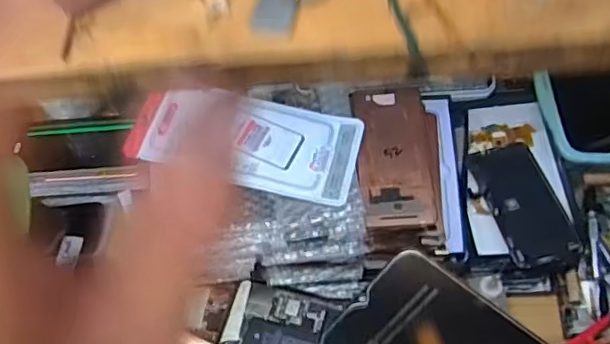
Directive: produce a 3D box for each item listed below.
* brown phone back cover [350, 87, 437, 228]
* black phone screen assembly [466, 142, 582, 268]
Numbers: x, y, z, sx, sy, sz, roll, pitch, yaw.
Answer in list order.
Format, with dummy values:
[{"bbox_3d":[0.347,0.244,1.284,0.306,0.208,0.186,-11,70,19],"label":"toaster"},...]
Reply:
[{"bbox_3d":[0.088,-0.016,0.558,0.071,0.009,0.151,-7,63,6],"label":"brown phone back cover"},{"bbox_3d":[0.216,0.029,0.565,0.072,0.007,0.134,-14,54,-4],"label":"black phone screen assembly"}]

